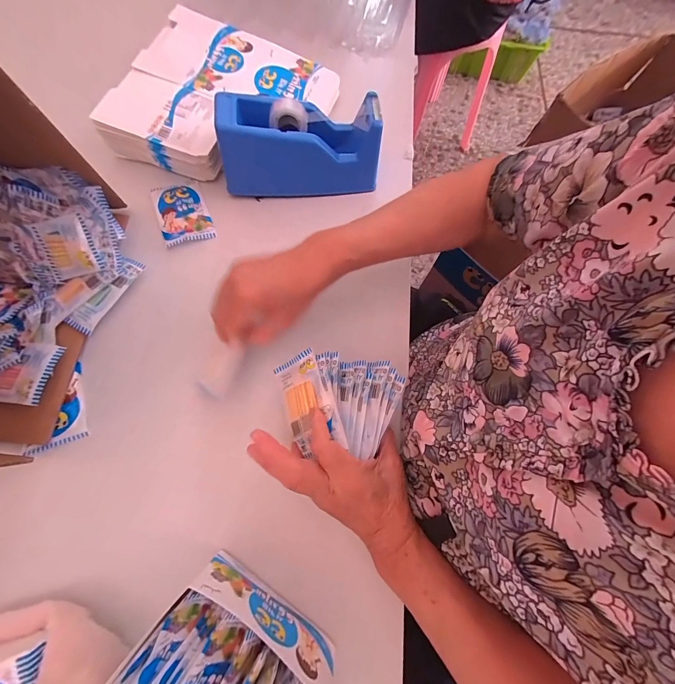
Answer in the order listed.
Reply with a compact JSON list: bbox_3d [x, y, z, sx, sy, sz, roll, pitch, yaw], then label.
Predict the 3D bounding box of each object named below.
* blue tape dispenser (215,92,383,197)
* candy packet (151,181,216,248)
[{"bbox_3d":[-0.047,-0.250,0.400,0.195,0.092,0.066,-7,73,-4],"label":"blue tape dispenser"},{"bbox_3d":[-0.210,-0.174,0.420,0.065,0.009,0.098,-22,75,-8],"label":"candy packet"}]

